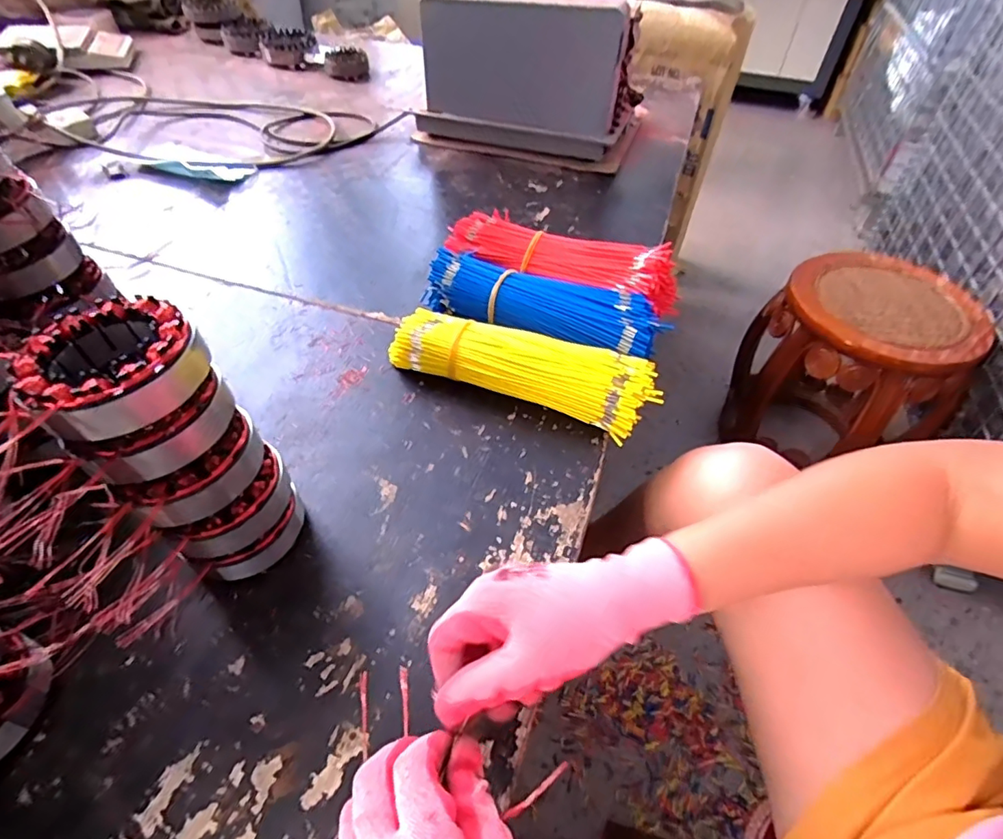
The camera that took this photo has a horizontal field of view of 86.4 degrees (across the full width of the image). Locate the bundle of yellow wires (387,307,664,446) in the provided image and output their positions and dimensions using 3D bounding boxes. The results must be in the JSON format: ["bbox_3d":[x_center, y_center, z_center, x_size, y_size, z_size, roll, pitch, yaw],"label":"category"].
[{"bbox_3d":[0.020,-0.049,0.509,0.251,0.060,0.072,19,50,12],"label":"bundle of yellow wires"}]

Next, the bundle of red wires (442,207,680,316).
[{"bbox_3d":[0.072,-0.185,0.609,0.265,0.053,0.098,22,52,16],"label":"bundle of red wires"}]

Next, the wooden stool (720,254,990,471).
[{"bbox_3d":[0.663,-0.066,1.066,0.338,0.421,0.297,0,49,-3],"label":"wooden stool"}]

